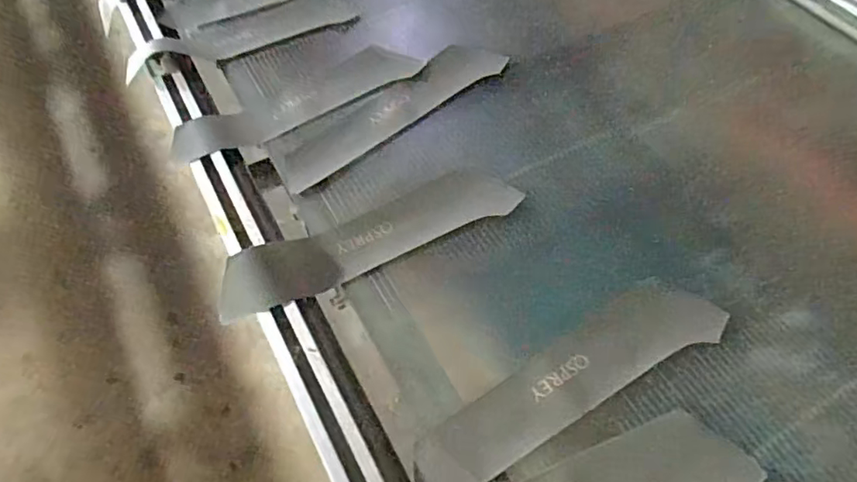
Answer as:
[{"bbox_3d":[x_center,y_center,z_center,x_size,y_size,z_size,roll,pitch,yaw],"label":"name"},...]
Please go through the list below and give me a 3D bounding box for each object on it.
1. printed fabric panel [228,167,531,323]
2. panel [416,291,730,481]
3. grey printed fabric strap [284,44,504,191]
[{"bbox_3d":[-0.080,-0.016,0.830,0.457,0.043,0.116,-24,58,-16],"label":"printed fabric panel"},{"bbox_3d":[0.176,0.169,0.705,0.426,0.023,0.095,-24,58,-16],"label":"panel"},{"bbox_3d":[-0.062,-0.233,1.006,0.446,0.018,0.128,-35,62,-22],"label":"grey printed fabric strap"}]

